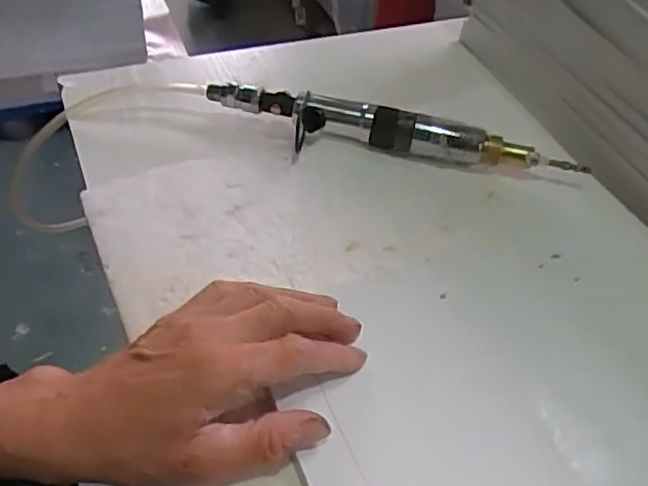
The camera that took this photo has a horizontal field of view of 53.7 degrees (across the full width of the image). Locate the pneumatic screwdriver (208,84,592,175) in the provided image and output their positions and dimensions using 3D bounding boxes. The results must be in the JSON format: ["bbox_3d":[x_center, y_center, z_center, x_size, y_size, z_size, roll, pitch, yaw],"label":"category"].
[{"bbox_3d":[0.055,-0.094,0.535,0.306,0.033,0.039,12,47,5],"label":"pneumatic screwdriver"}]

